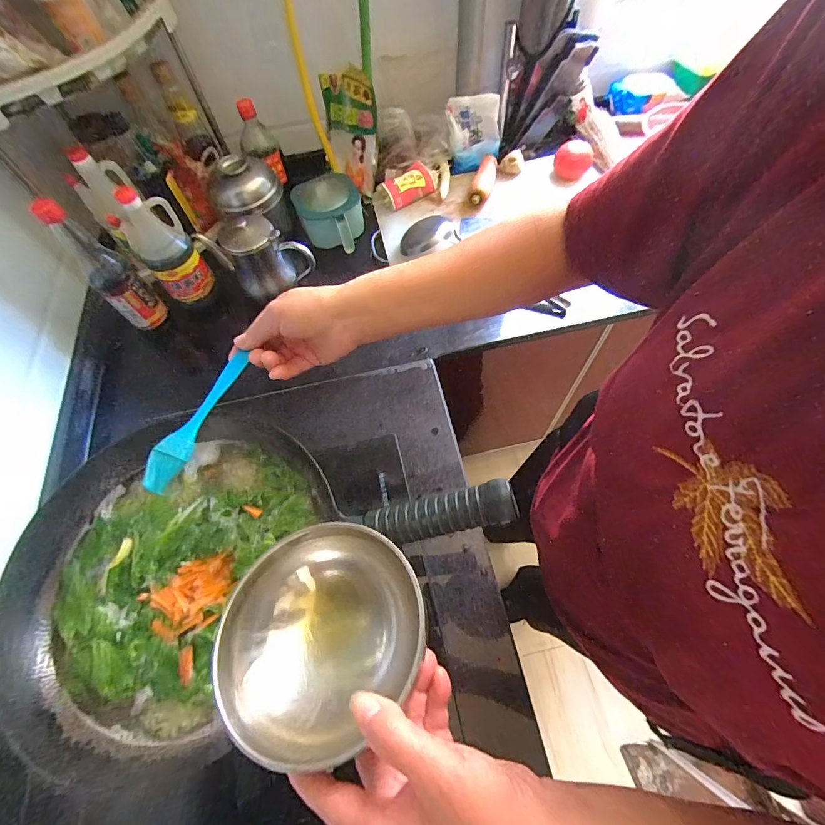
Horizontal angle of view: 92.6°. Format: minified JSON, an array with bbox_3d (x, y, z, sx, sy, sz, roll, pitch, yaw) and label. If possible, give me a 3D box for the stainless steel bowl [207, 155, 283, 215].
[{"bbox_3d":[-0.307,-0.421,0.725,0.111,0.061,0.118,-1,63,3],"label":"stainless steel bowl"}]

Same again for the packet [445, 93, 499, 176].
[{"bbox_3d":[0.130,-0.583,0.825,0.106,0.130,0.023,-12,43,0],"label":"packet"}]

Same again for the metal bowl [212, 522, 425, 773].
[{"bbox_3d":[-0.062,0.142,0.264,0.133,0.053,0.130,-2,63,3],"label":"metal bowl"}]

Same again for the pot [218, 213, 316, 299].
[{"bbox_3d":[-0.250,-0.275,0.684,0.127,0.114,0.092,-28,65,-10],"label":"pot"}]

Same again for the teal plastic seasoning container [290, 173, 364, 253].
[{"bbox_3d":[-0.163,-0.398,0.792,0.129,0.074,0.160,-14,63,-3],"label":"teal plastic seasoning container"}]

